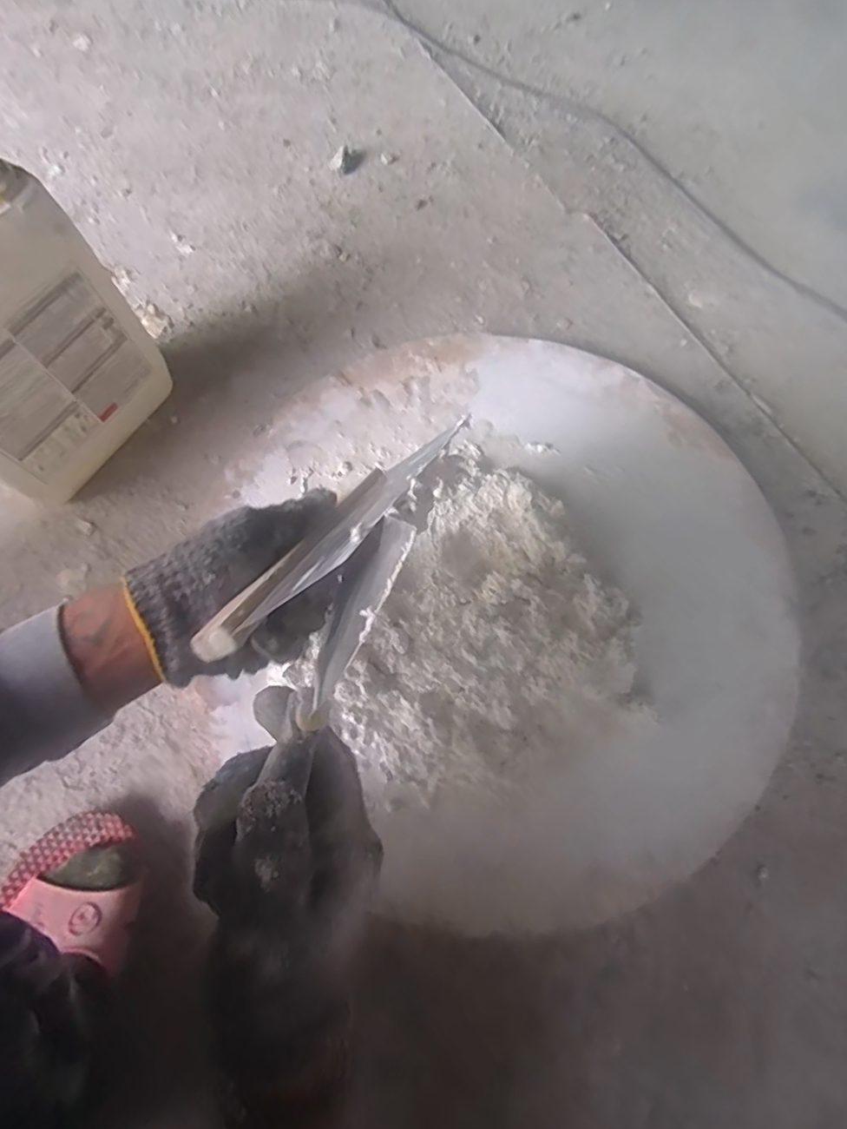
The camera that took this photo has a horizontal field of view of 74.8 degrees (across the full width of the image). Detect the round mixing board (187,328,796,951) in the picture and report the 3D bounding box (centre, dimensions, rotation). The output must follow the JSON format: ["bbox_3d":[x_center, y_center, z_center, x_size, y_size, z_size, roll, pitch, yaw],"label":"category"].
[{"bbox_3d":[0.068,0.012,0.549,0.565,0.069,0.547,-1,70,2],"label":"round mixing board"}]

